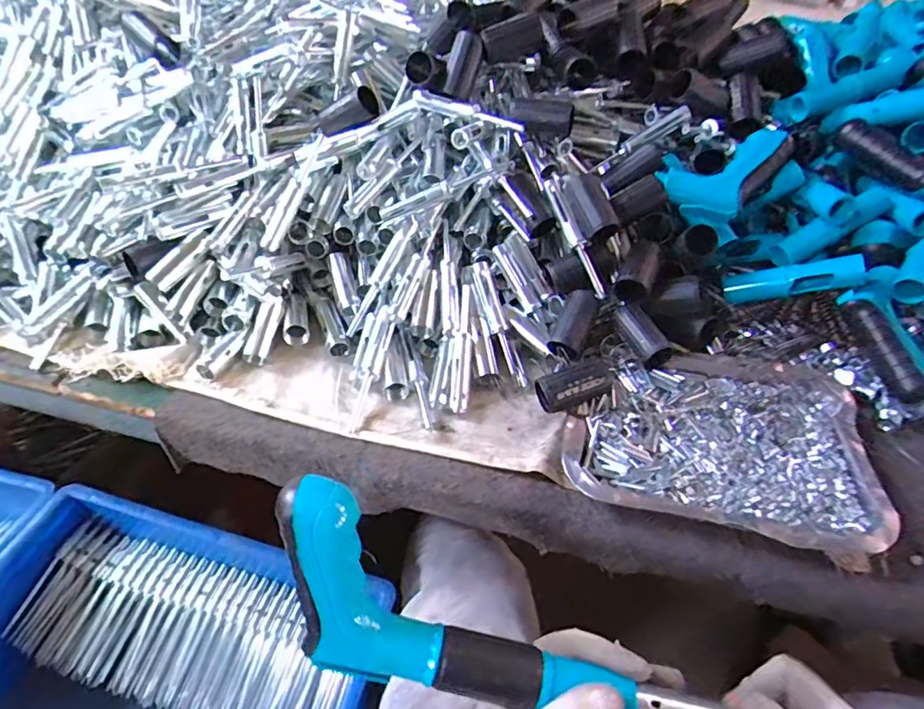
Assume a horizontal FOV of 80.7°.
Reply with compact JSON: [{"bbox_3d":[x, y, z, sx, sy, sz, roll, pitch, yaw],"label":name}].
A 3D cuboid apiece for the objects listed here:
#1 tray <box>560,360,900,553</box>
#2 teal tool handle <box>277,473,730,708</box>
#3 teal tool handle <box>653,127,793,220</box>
[{"bbox_3d":[0.227,0.074,0.490,0.266,0.030,0.181,8,46,4],"label":"tray"},{"bbox_3d":[0.018,0.172,0.318,0.282,0.070,0.065,29,47,-8],"label":"teal tool handle"},{"bbox_3d":[0.276,-0.204,0.575,0.111,0.058,0.142,26,50,20],"label":"teal tool handle"}]

